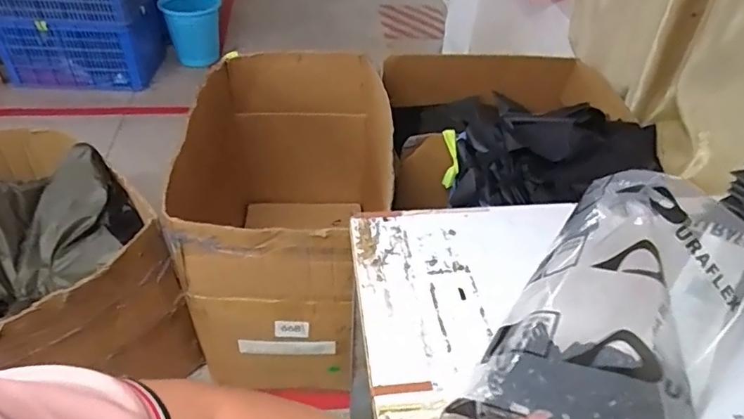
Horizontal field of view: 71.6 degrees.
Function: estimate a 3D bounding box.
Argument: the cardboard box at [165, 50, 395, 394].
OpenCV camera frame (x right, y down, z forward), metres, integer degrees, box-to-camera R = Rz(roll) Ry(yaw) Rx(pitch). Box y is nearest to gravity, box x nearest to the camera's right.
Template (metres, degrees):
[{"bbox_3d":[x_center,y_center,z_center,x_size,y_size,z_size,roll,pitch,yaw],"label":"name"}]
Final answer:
[{"bbox_3d":[-0.235,0.012,1.371,0.444,0.563,0.750,1,42,-3],"label":"cardboard box"}]

